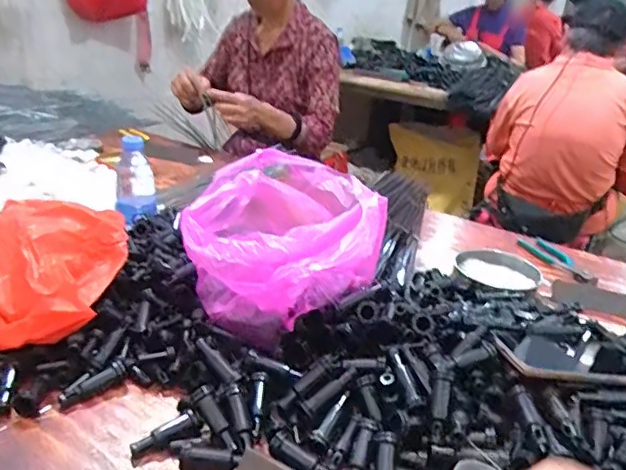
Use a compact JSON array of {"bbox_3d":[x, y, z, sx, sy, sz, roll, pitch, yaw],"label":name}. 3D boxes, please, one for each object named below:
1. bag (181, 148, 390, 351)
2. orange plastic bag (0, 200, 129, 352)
[{"bbox_3d":[-0.029,0.004,0.705,0.219,0.138,0.283,7,24,8],"label":"bag"},{"bbox_3d":[-0.349,0.036,0.660,0.232,0.085,0.210,-2,25,-13],"label":"orange plastic bag"}]

